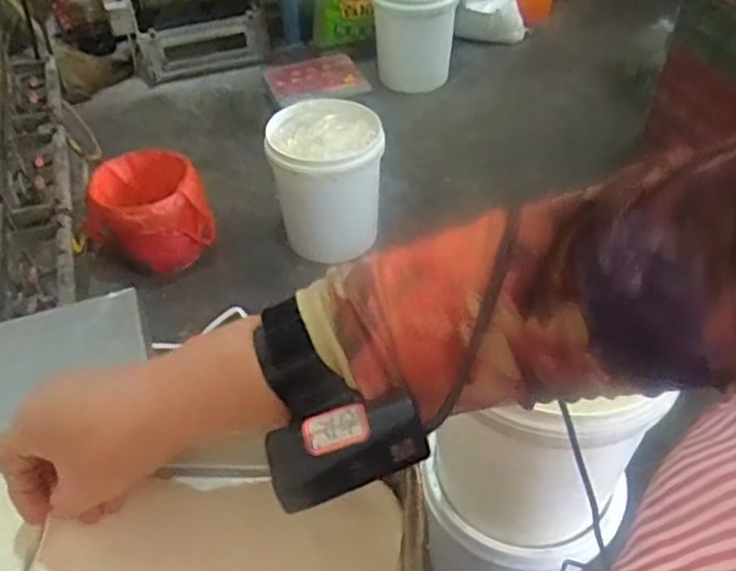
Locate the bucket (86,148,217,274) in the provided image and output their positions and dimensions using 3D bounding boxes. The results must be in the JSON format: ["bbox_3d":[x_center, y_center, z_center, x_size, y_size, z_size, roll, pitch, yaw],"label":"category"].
[{"bbox_3d":[-0.609,-0.204,1.892,0.307,0.228,0.307,-1,45,1],"label":"bucket"}]

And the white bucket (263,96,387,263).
[{"bbox_3d":[-0.117,-0.303,1.888,0.286,0.374,0.305,-1,45,1],"label":"white bucket"}]

